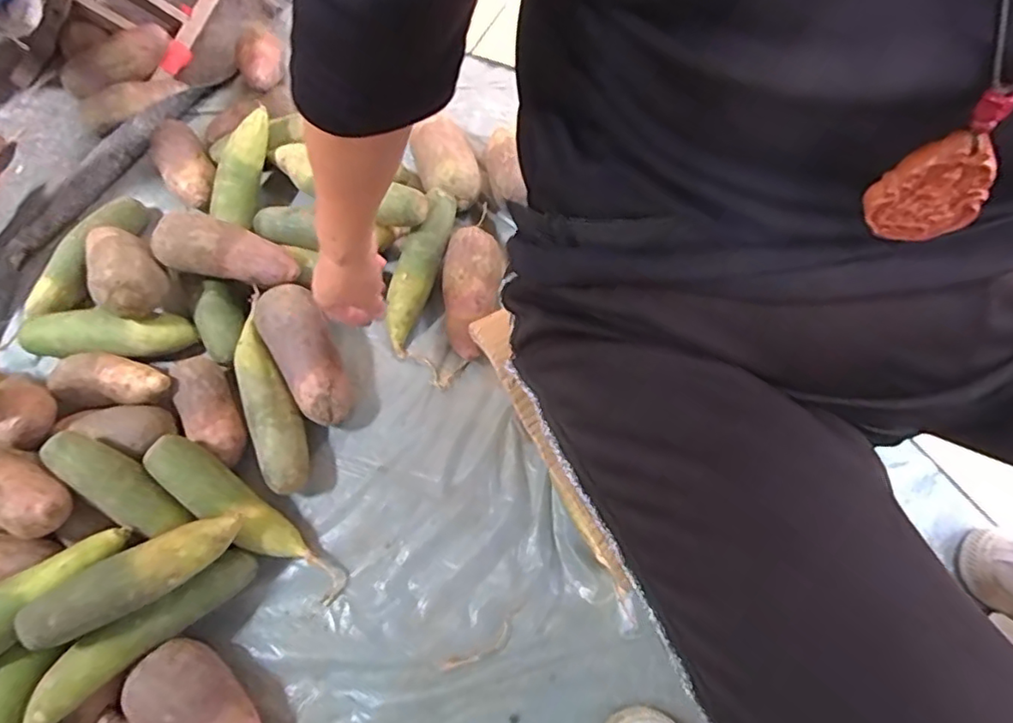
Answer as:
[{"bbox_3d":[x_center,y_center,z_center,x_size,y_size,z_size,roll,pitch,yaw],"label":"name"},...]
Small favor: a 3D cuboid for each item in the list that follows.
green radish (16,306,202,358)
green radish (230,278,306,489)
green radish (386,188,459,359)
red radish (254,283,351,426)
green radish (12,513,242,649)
[{"bbox_3d":[-0.472,-0.033,0.684,0.188,0.061,0.056,0,66,4],"label":"green radish"},{"bbox_3d":[-0.272,0.036,0.657,0.047,0.049,0.234,-23,67,-7],"label":"green radish"},{"bbox_3d":[-0.109,-0.111,0.689,0.045,0.039,0.199,19,91,10],"label":"green radish"},{"bbox_3d":[-0.228,-0.003,0.664,0.069,0.069,0.170,-31,68,-10],"label":"red radish"},{"bbox_3d":[-0.330,0.189,0.516,0.178,0.050,0.060,-27,66,-32],"label":"green radish"}]

